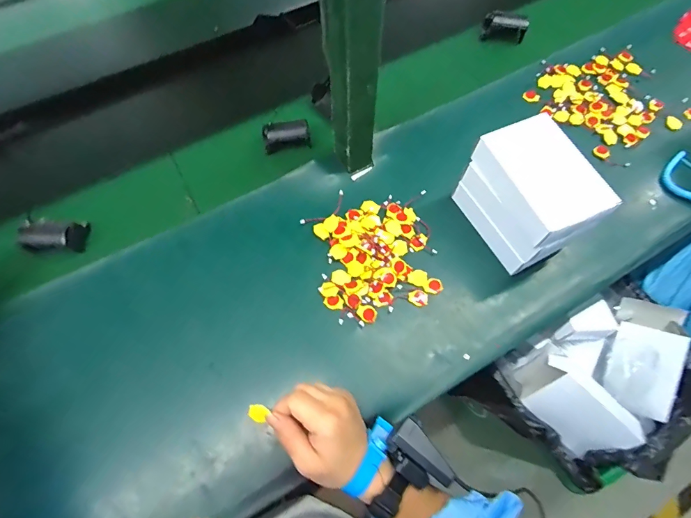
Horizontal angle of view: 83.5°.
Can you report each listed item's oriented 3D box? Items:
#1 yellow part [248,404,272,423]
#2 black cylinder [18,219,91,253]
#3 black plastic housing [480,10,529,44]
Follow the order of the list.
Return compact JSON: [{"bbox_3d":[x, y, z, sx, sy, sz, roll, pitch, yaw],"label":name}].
[{"bbox_3d":[-0.089,0.156,0.392,0.021,0.010,0.017,26,69,10],"label":"yellow part"},{"bbox_3d":[-0.389,-0.030,0.518,0.077,0.040,0.039,-1,67,-1],"label":"black cylinder"},{"bbox_3d":[0.283,-0.412,0.689,0.073,0.046,0.031,10,67,4],"label":"black plastic housing"}]

